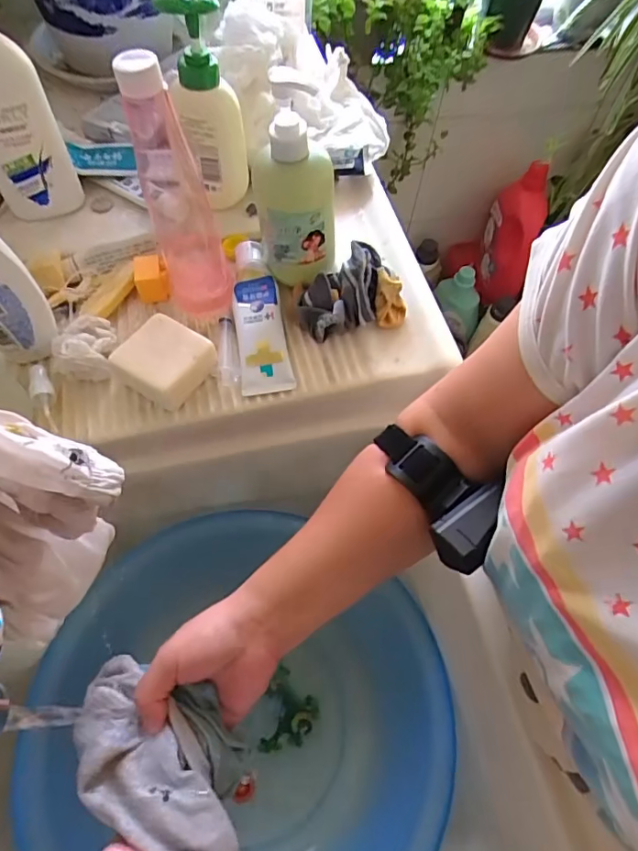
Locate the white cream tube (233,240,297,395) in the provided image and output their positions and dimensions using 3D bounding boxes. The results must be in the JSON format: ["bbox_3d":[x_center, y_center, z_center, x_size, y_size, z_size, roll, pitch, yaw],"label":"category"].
[{"bbox_3d":[-0.058,-0.106,0.482,0.045,0.027,0.156,-8,62,-8],"label":"white cream tube"}]

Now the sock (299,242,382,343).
[{"bbox_3d":[0.020,-0.127,0.481,0.069,0.049,0.085,10,61,2],"label":"sock"}]

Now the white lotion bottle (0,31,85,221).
[{"bbox_3d":[-0.281,-0.281,0.460,0.076,0.189,0.038,-26,66,-17],"label":"white lotion bottle"}]

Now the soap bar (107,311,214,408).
[{"bbox_3d":[-0.136,-0.058,0.450,0.072,0.029,0.066,30,63,13],"label":"soap bar"}]

